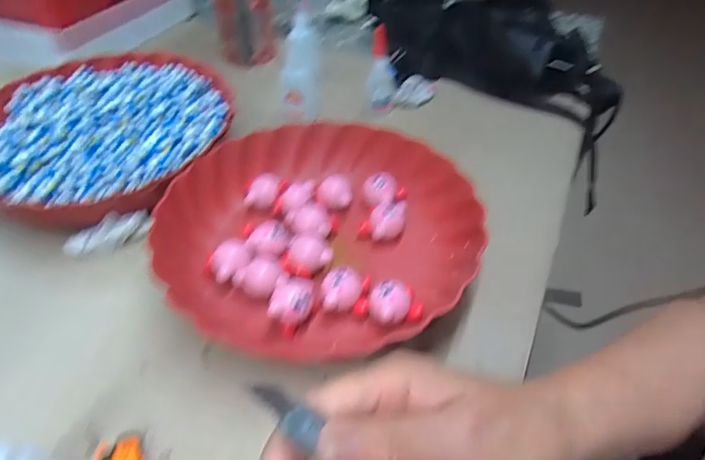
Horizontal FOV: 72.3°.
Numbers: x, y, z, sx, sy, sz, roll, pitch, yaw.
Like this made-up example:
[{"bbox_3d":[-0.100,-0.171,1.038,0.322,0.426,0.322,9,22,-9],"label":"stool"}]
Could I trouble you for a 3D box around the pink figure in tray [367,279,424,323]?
[{"bbox_3d":[0.030,0.052,0.339,0.033,0.026,0.026,-10,46,-10],"label":"pink figure in tray"}]

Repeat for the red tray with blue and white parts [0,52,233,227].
[{"bbox_3d":[-0.240,-0.098,0.460,0.222,0.045,0.237,17,47,16],"label":"red tray with blue and white parts"}]

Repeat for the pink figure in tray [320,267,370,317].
[{"bbox_3d":[-0.005,0.043,0.346,0.034,0.024,0.029,0,45,-1],"label":"pink figure in tray"}]

